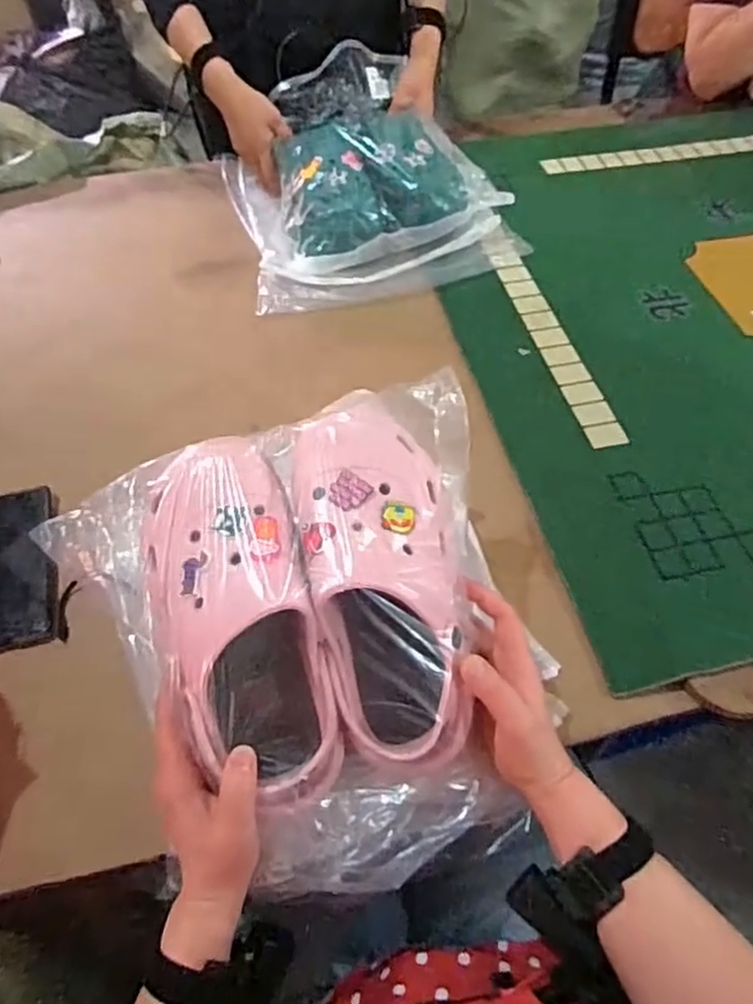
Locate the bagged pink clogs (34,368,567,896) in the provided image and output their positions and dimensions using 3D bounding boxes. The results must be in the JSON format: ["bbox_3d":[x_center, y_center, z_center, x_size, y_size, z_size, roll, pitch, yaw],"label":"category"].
[{"bbox_3d":[-0.037,0.100,0.469,0.306,0.110,0.321,-20,80,-7],"label":"bagged pink clogs"}]

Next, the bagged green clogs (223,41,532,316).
[{"bbox_3d":[-0.035,-0.441,0.887,0.335,0.124,0.379,-18,57,-11],"label":"bagged green clogs"}]

